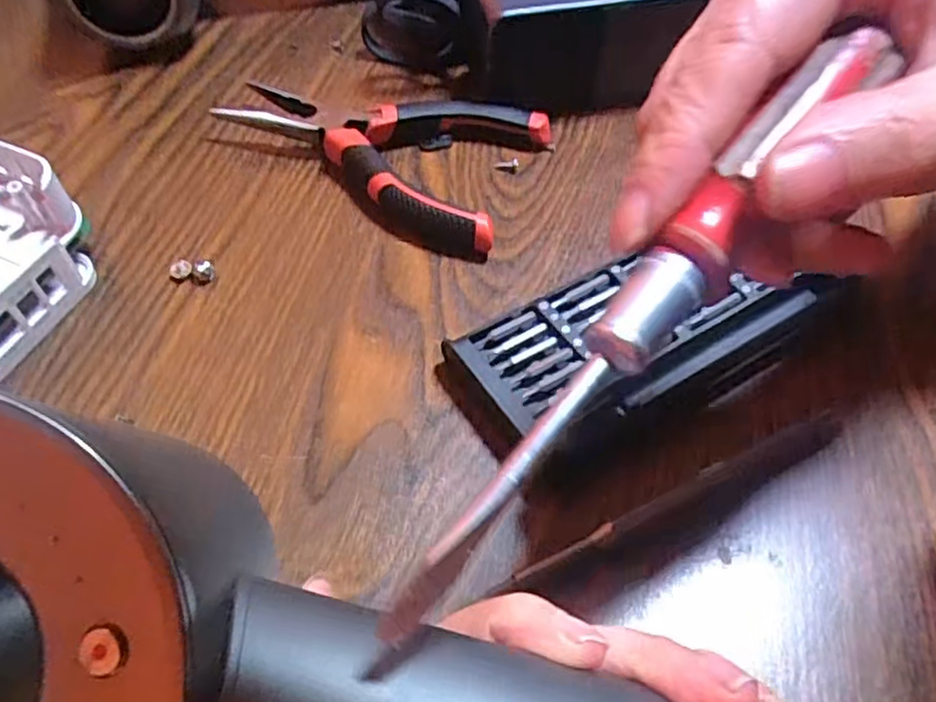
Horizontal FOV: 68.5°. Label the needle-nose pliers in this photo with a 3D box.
[{"bbox_3d":[-0.039,-0.098,0.324,0.143,0.020,0.087,23,55,17],"label":"needle-nose pliers"}]

